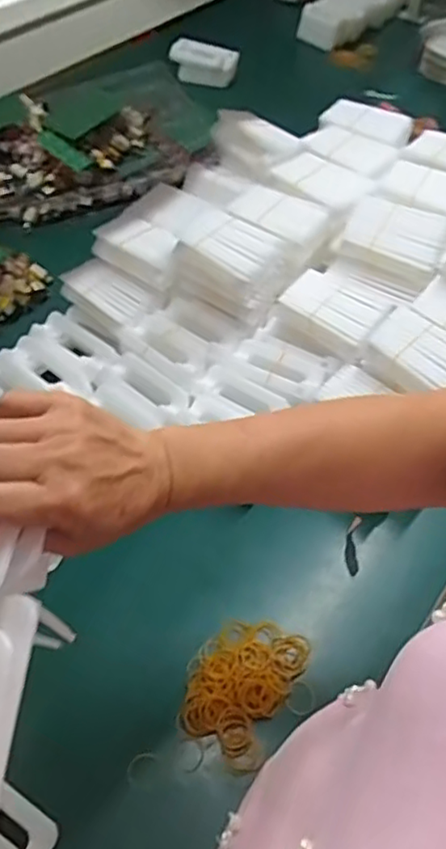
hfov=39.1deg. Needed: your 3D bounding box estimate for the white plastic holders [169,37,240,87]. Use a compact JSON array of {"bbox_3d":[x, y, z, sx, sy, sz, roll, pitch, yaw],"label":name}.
[{"bbox_3d":[-0.047,-0.866,1.512,0.169,0.092,0.031,12,53,8],"label":"white plastic holders"}]

